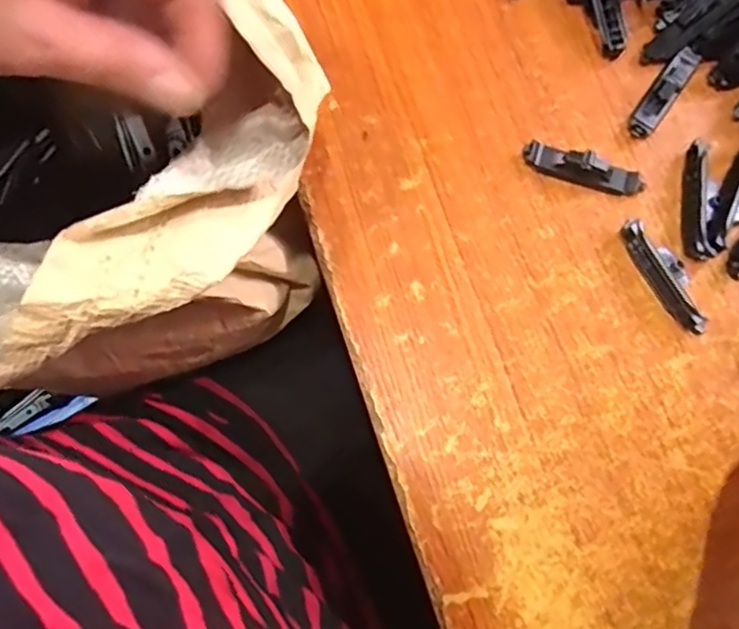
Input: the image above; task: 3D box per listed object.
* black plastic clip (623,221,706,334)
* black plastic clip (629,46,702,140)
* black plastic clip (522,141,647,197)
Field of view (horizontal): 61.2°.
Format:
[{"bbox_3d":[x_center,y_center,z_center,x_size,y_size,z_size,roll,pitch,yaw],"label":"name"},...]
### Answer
[{"bbox_3d":[0.195,-0.027,0.405,0.023,0.017,0.081,-30,80,-6],"label":"black plastic clip"},{"bbox_3d":[0.205,-0.155,0.430,0.019,0.017,0.076,35,81,7],"label":"black plastic clip"},{"bbox_3d":[0.144,-0.097,0.418,0.080,0.019,0.016,20,79,4],"label":"black plastic clip"}]

